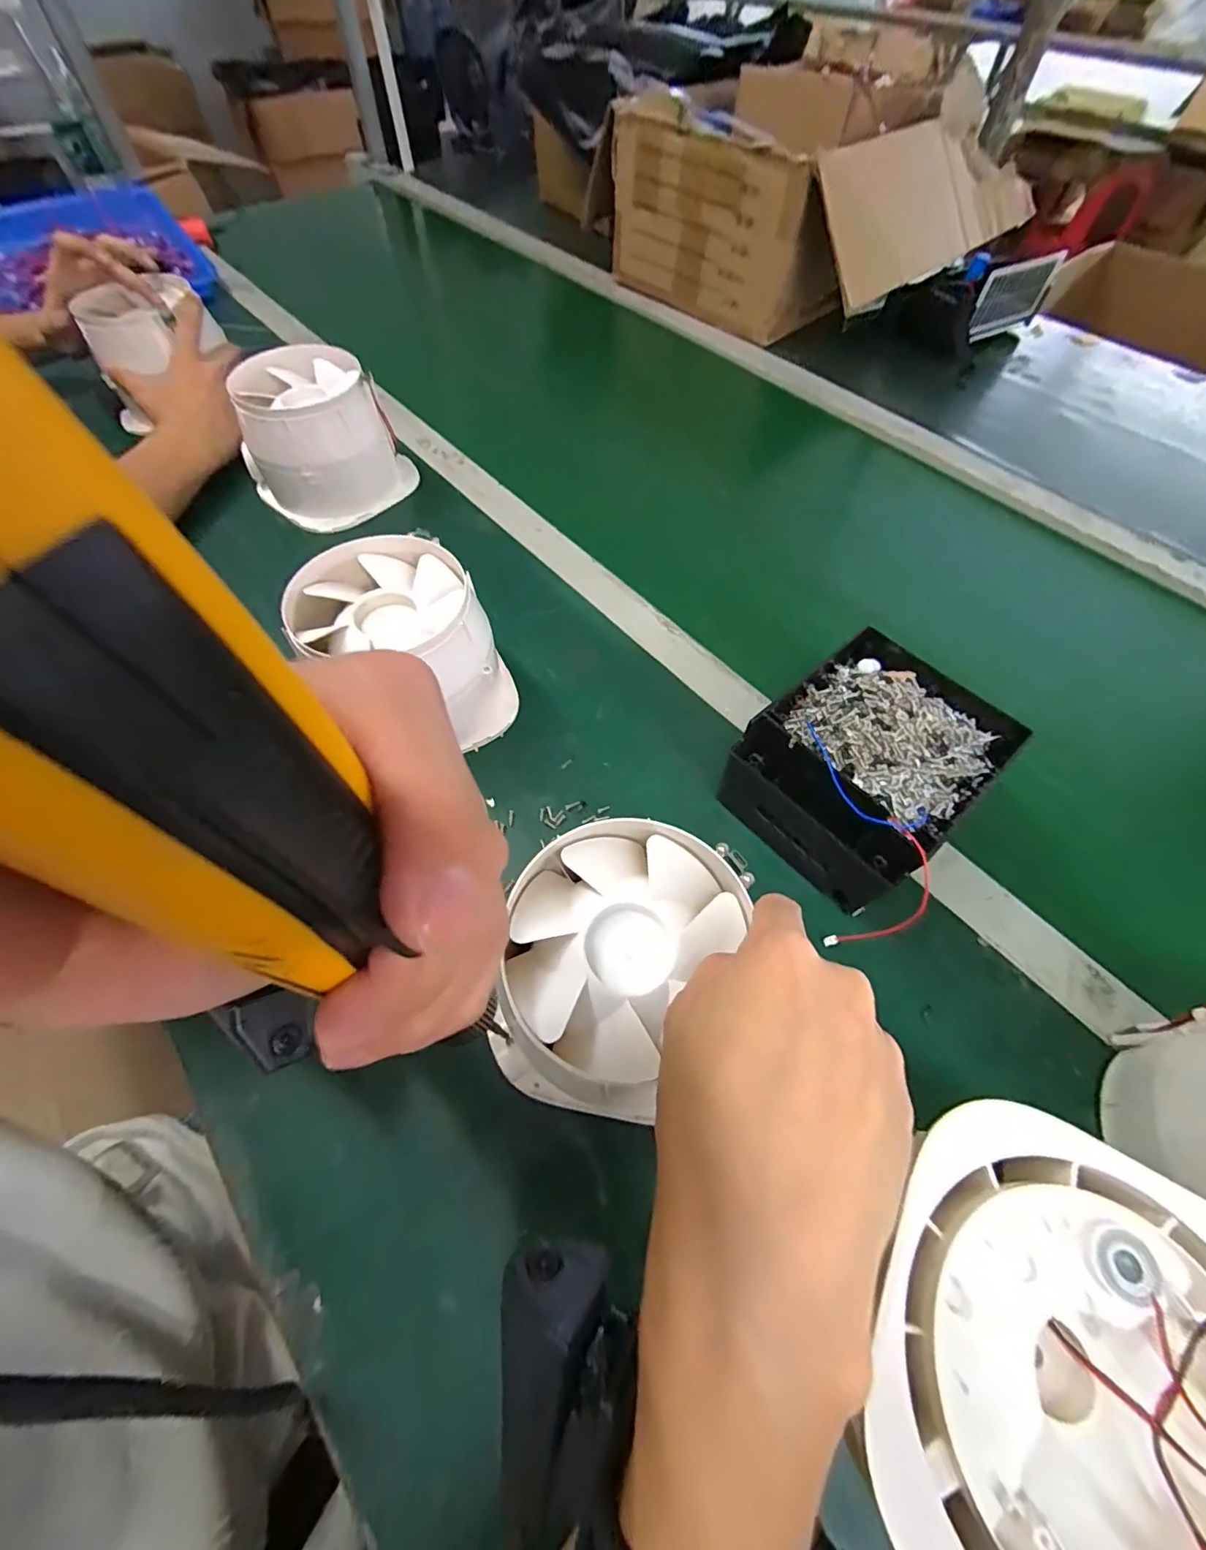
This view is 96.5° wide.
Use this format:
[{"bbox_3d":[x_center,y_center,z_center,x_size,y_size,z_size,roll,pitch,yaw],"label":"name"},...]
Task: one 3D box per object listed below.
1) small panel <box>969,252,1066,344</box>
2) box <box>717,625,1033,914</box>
[{"bbox_3d":[0.524,-0.606,0.686,0.142,0.072,0.015,-28,64,-17],"label":"small panel"},{"bbox_3d":[0.165,-0.006,0.348,0.157,0.075,0.120,-38,67,-21],"label":"box"}]

